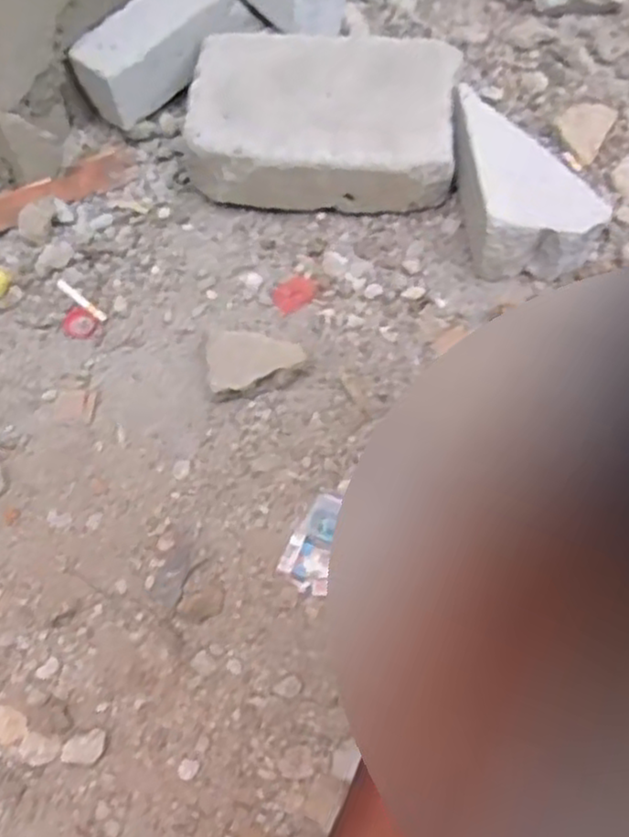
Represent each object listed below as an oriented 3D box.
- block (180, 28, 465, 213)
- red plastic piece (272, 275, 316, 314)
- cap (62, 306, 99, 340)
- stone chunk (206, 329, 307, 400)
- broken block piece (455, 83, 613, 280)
[{"bbox_3d":[0.010,-0.331,0.805,0.282,0.079,0.199,4,61,3],"label":"block"},{"bbox_3d":[-0.021,-0.130,0.754,0.045,0.006,0.037,-28,64,-13],"label":"red plastic piece"},{"bbox_3d":[-0.242,-0.097,0.748,0.039,0.004,0.033,37,68,19],"label":"cap"},{"bbox_3d":[-0.055,-0.053,0.693,0.089,0.044,0.054,-9,61,-4],"label":"stone chunk"},{"bbox_3d":[0.217,-0.249,0.761,0.118,0.078,0.187,-8,61,-3],"label":"broken block piece"}]

